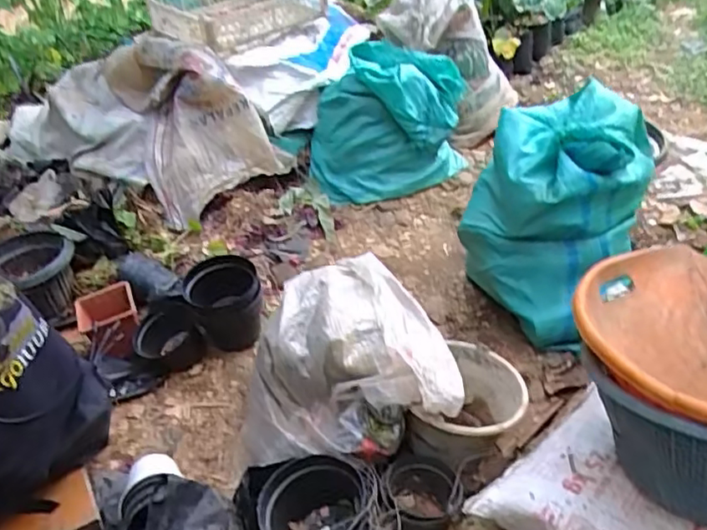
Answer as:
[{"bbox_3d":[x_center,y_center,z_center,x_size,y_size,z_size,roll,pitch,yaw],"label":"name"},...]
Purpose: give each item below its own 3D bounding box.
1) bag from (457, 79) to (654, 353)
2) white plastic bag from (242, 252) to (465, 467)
[{"bbox_3d":[0.460,-0.117,1.381,0.322,0.456,0.333,28,47,36],"label":"bag"},{"bbox_3d":[-0.032,0.178,1.221,0.412,0.214,0.425,-6,36,-1],"label":"white plastic bag"}]

